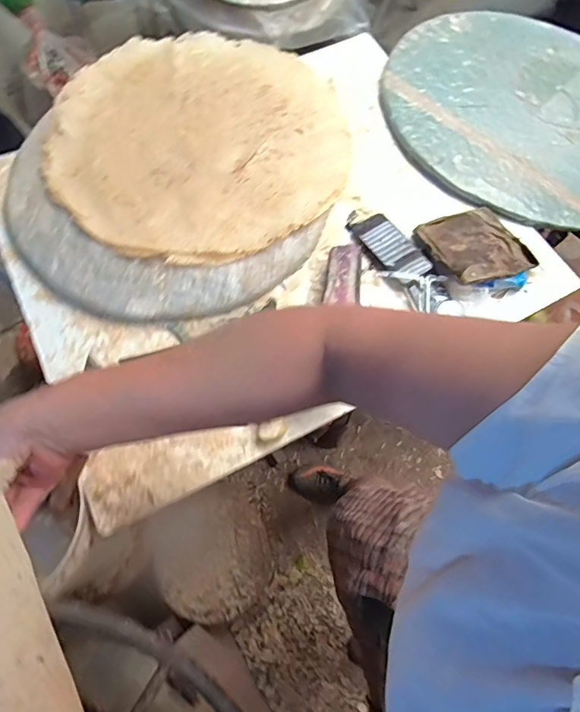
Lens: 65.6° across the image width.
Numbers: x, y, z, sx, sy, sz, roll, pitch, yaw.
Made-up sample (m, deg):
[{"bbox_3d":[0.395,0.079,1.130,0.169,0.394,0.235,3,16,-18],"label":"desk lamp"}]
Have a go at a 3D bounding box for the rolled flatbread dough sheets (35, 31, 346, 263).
[{"bbox_3d":[-0.178,-0.439,0.919,0.575,0.037,0.570,9,69,2],"label":"rolled flatbread dough sheets"}]

